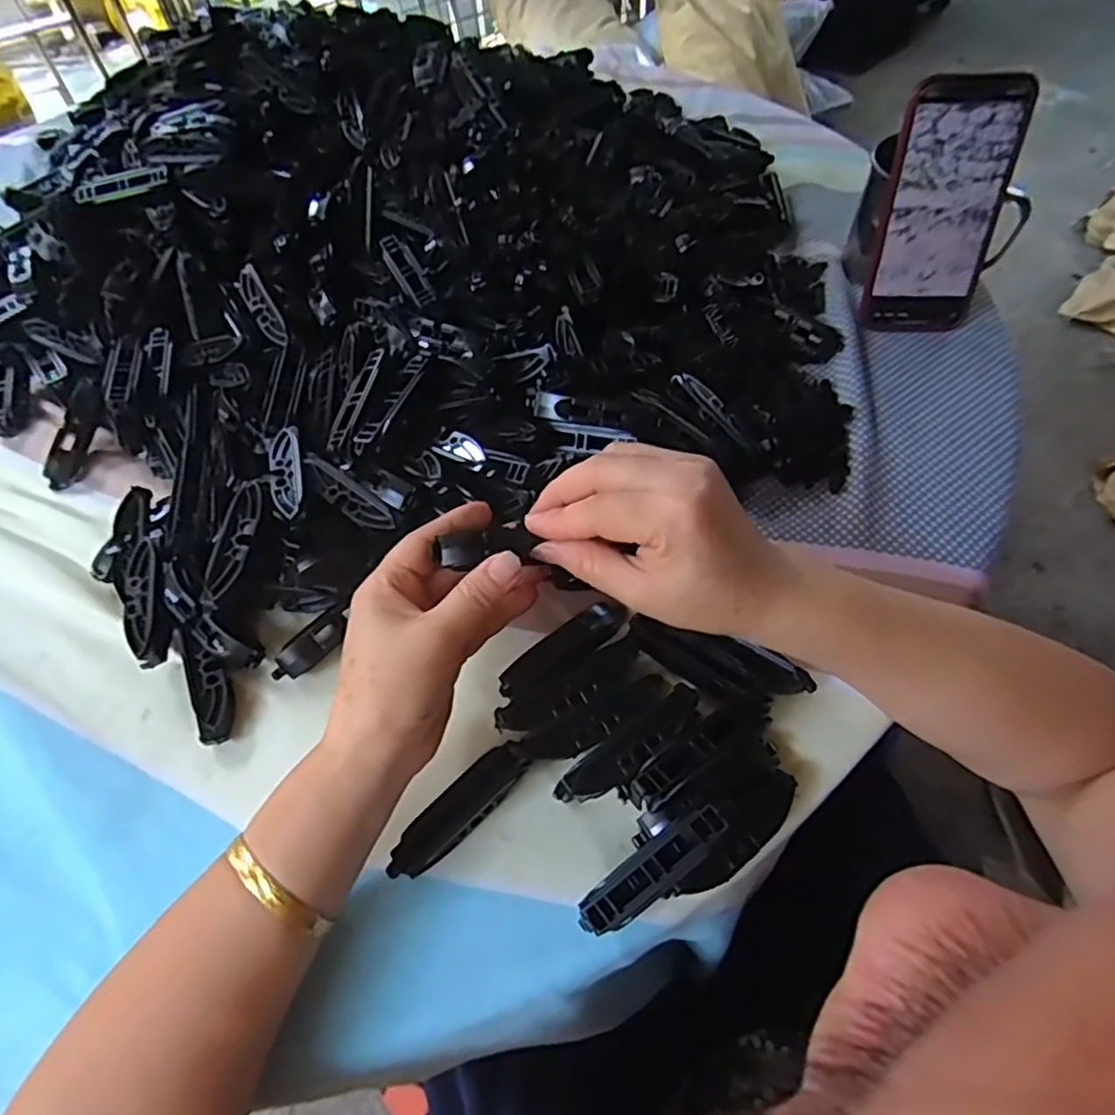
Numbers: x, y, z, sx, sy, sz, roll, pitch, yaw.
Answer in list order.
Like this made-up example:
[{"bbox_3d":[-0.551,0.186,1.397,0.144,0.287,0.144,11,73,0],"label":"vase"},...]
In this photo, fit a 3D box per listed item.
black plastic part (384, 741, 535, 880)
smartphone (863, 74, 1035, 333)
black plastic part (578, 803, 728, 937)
[{"bbox_3d":[-0.046,0.119,0.318,0.079,0.014,0.021,-43,63,-7],"label":"black plastic part"},{"bbox_3d":[0.262,-0.236,0.458,0.075,0.156,0.016,6,35,11],"label":"smartphone"},{"bbox_3d":[0.042,0.137,0.292,0.075,0.011,0.019,-39,61,-1],"label":"black plastic part"}]

